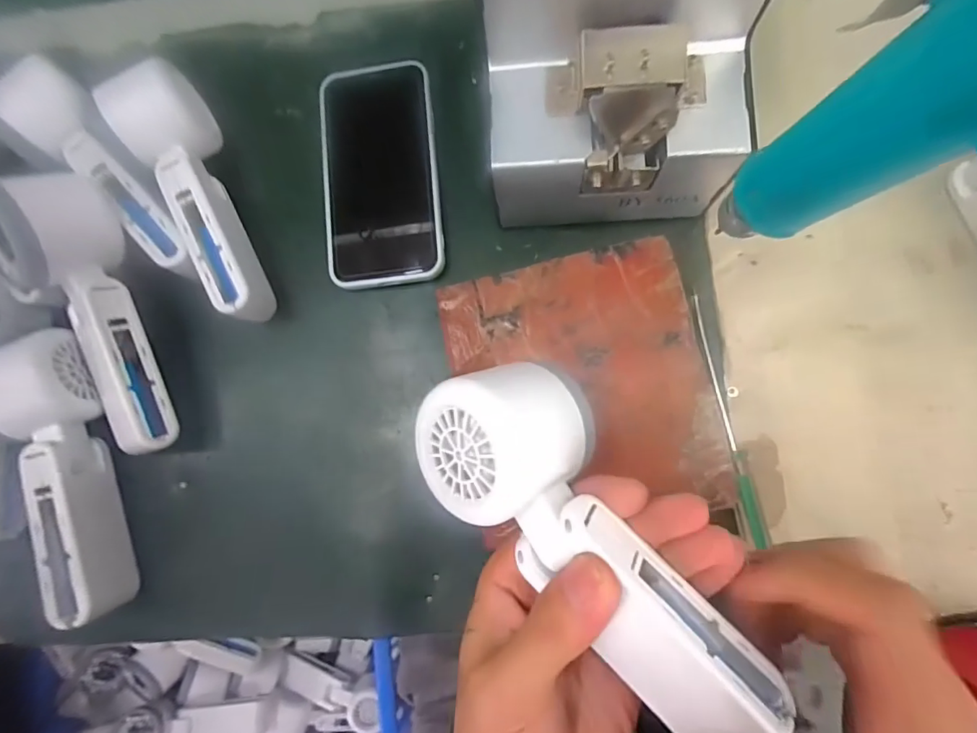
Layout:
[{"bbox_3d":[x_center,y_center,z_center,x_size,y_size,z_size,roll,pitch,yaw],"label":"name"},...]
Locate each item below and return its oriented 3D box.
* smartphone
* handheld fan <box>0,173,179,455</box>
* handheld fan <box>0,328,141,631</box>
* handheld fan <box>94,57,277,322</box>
[{"bbox_3d":[-0.070,-0.123,0.321,0.074,0.013,0.140,-5,82,5],"label":"smartphone"},{"bbox_3d":[-0.234,-0.025,0.286,0.065,0.052,0.165,-20,96,3],"label":"handheld fan"},{"bbox_3d":[-0.256,0.064,0.298,0.051,0.059,0.166,-10,81,4],"label":"handheld fan"},{"bbox_3d":[-0.176,-0.102,0.308,0.040,0.053,0.159,-24,81,2],"label":"handheld fan"}]

